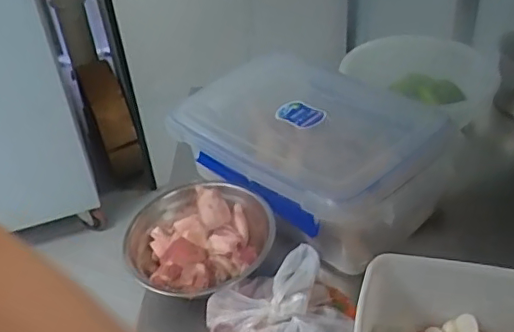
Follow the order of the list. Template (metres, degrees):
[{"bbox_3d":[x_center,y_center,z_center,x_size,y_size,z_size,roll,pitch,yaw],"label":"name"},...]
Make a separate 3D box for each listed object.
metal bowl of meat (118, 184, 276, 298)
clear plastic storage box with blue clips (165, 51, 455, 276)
[{"bbox_3d":[-0.071,0.099,0.725,0.162,0.068,0.176,19,44,29],"label":"metal bowl of meat"},{"bbox_3d":[0.061,-0.022,0.802,0.357,0.123,0.223,29,49,36],"label":"clear plastic storage box with blue clips"}]

